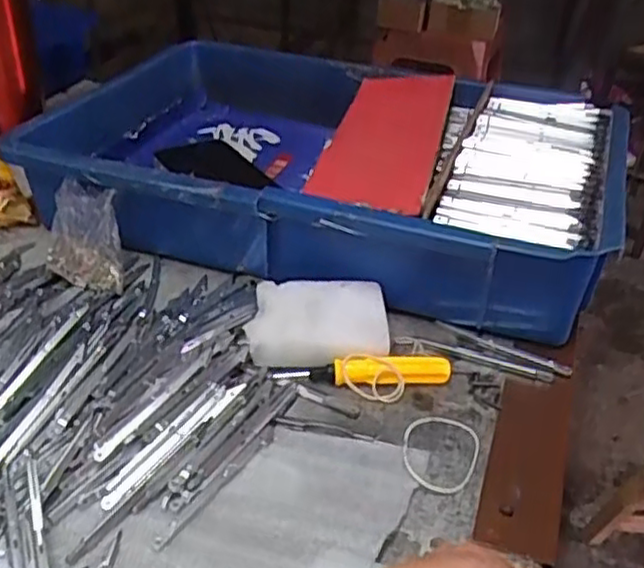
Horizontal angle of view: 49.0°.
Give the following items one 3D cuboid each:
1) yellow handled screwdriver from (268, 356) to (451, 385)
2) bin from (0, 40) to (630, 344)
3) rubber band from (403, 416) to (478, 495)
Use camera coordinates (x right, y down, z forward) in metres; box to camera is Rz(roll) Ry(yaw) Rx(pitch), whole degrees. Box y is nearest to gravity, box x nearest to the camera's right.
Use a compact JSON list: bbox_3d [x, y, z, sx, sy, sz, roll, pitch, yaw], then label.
[{"bbox_3d":[0.023,0.051,0.418,0.104,0.016,0.012,2,35,-4],"label":"yellow handled screwdriver"},{"bbox_3d":[0.012,-0.093,0.562,0.402,0.091,0.269,15,36,13],"label":"bin"},{"bbox_3d":[0.062,0.089,0.374,0.040,0.005,0.052,16,35,10],"label":"rubber band"}]

